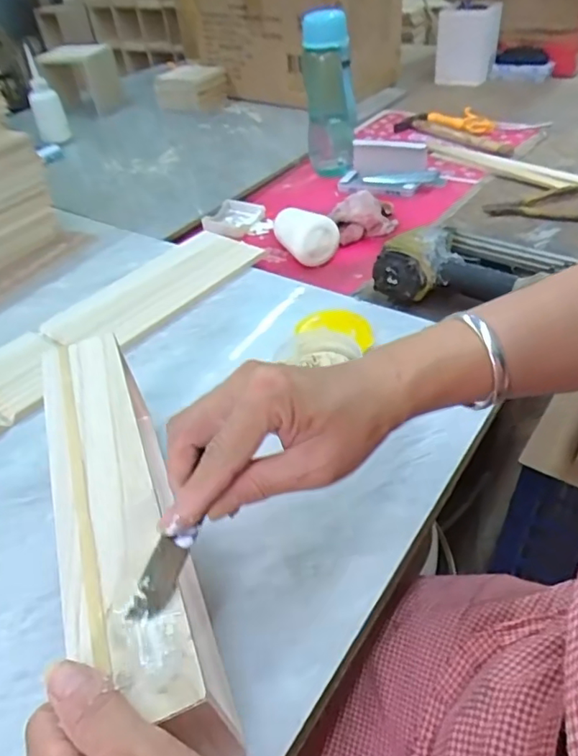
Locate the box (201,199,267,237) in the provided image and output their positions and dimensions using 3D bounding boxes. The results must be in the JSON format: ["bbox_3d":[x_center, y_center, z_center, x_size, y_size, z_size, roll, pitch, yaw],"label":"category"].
[{"bbox_3d":[-0.085,-0.247,0.848,0.075,0.016,0.086,16,45,23],"label":"box"}]

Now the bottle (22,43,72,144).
[{"bbox_3d":[-0.492,-0.560,1.109,0.061,0.156,0.047,-18,43,-15],"label":"bottle"}]

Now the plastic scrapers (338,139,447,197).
[{"bbox_3d":[0.167,-0.341,0.884,0.163,0.044,0.106,5,42,11],"label":"plastic scrapers"}]

